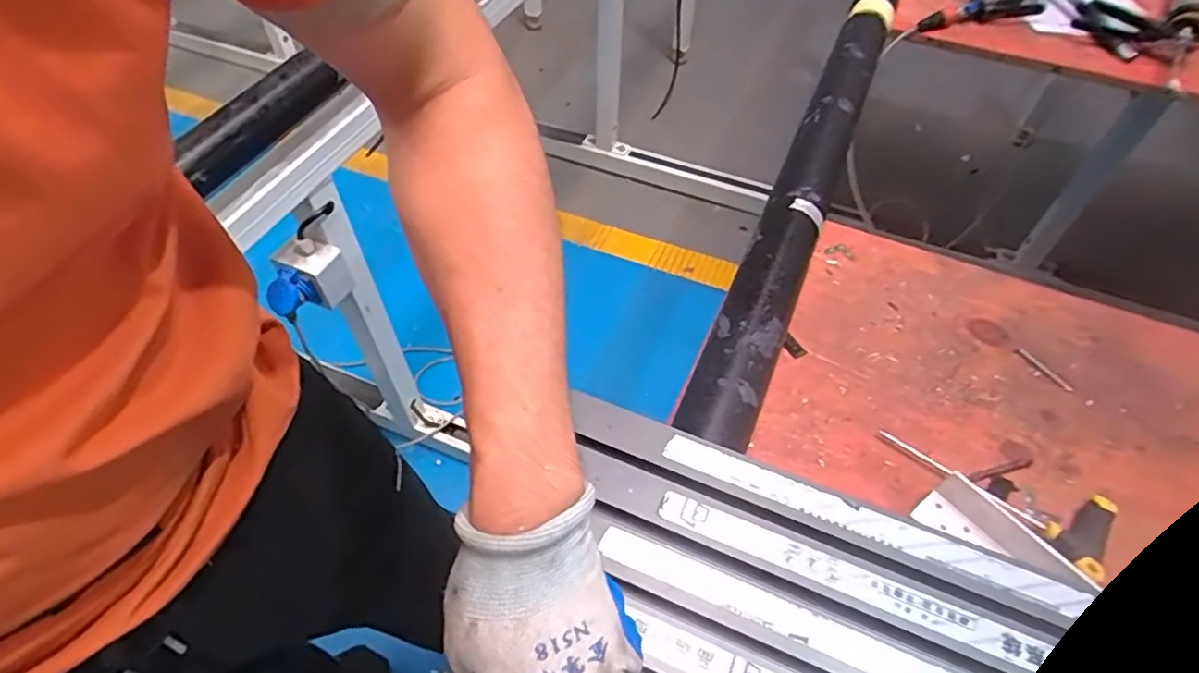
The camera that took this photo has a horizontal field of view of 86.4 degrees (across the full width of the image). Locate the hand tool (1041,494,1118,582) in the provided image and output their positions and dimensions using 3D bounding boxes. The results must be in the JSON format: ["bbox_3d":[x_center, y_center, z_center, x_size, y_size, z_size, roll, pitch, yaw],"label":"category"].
[{"bbox_3d":[0.395,0.161,0.512,0.070,0.013,0.047,-22,55,-19],"label":"hand tool"}]

